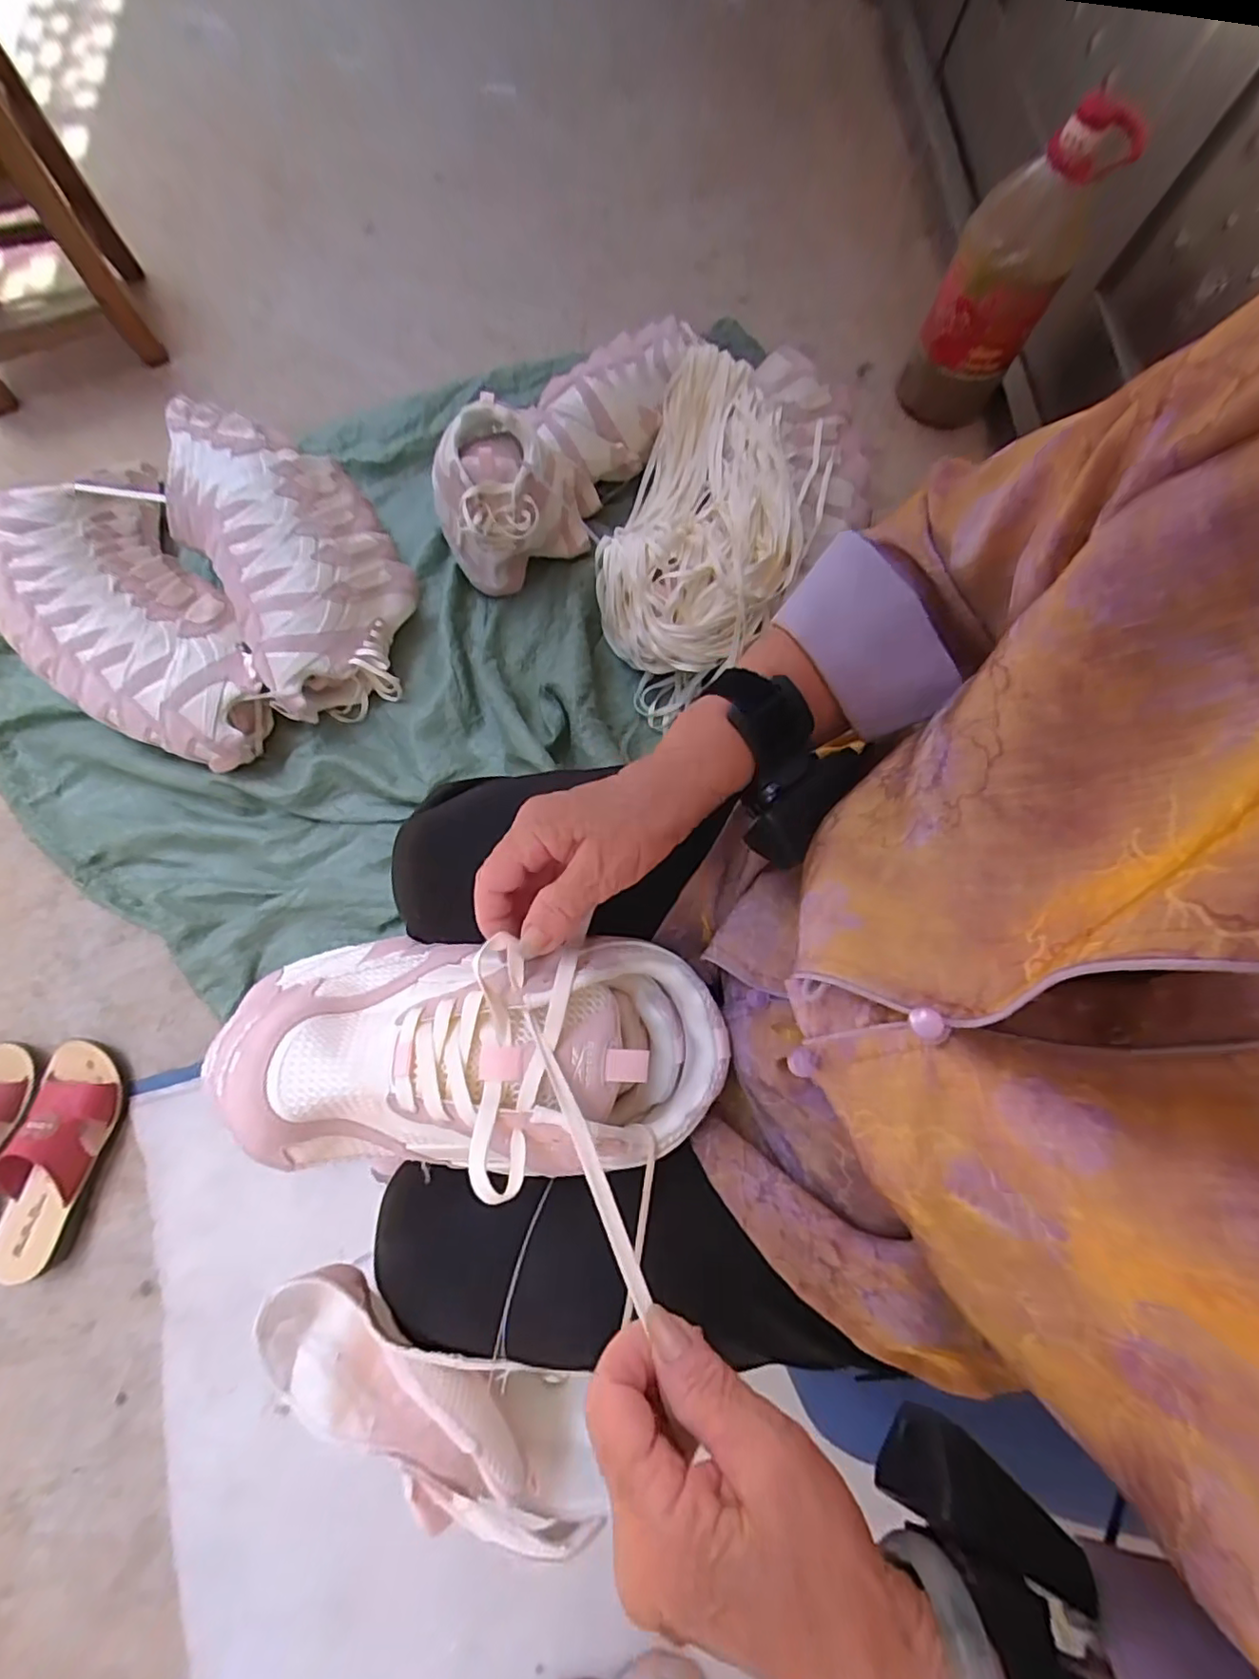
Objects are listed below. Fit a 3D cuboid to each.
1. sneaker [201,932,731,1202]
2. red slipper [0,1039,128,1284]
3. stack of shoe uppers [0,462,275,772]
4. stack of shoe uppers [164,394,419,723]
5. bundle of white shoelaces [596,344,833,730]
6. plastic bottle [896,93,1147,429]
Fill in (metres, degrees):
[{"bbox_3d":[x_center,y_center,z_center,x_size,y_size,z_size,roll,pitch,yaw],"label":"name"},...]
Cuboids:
[{"bbox_3d":[-0.084,0.109,0.322,0.262,0.105,0.110,1,74,0],"label":"sneaker"},{"bbox_3d":[-0.615,0.338,0.638,0.082,0.077,0.229,7,74,-1],"label":"red slipper"},{"bbox_3d":[-0.643,-0.273,0.780,0.230,0.125,0.476,-34,79,-11],"label":"stack of shoe uppers"},{"bbox_3d":[-0.464,-0.407,0.813,0.236,0.135,0.495,-34,79,-11],"label":"stack of shoe uppers"},{"bbox_3d":[0.114,-0.430,0.851,0.259,0.161,0.496,20,73,-1],"label":"bundle of white shoelaces"},{"bbox_3d":[0.570,-0.852,0.948,0.160,0.382,0.159,29,73,2],"label":"plastic bottle"}]

